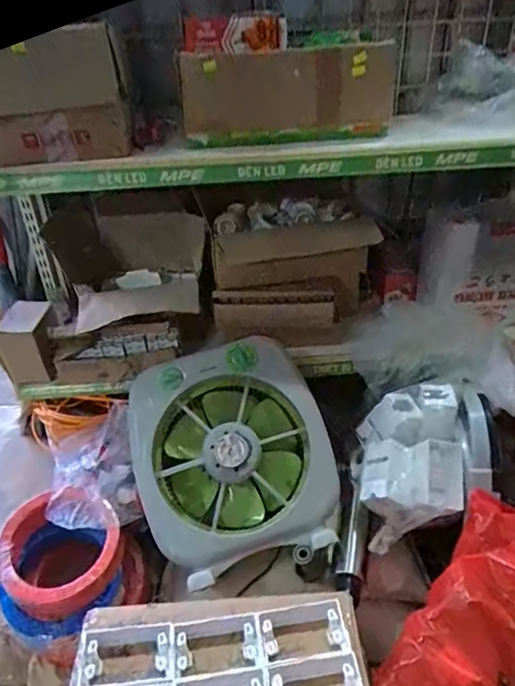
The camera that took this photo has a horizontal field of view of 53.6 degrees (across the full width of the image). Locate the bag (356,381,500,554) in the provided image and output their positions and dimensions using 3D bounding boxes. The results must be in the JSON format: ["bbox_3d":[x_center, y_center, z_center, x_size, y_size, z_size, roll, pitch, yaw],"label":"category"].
[{"bbox_3d":[0.312,0.211,0.936,0.248,0.161,0.214,-5,34,-4],"label":"bag"}]

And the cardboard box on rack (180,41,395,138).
[{"bbox_3d":[0.062,-0.472,0.951,0.390,0.133,0.128,-9,34,-10],"label":"cardboard box on rack"}]

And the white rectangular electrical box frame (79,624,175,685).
[{"bbox_3d":[-0.181,0.442,0.714,0.127,0.044,0.086,-6,34,-5],"label":"white rectangular electrical box frame"}]

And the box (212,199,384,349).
[{"bbox_3d":[0.070,-0.153,1.117,0.319,0.247,0.175,-4,34,-2],"label":"box"}]

